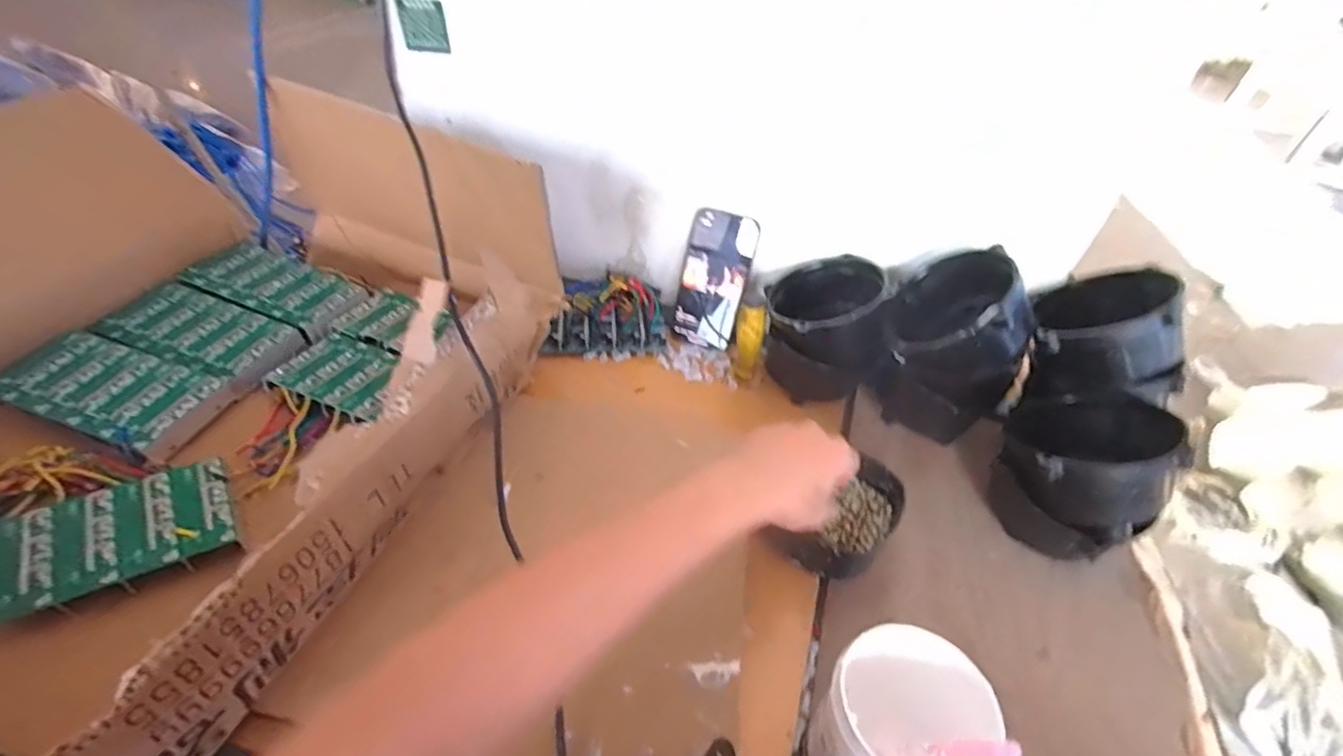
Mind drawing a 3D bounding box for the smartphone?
[{"bbox_3d":[0.051,-0.118,0.725,0.083,0.158,0.012,22,21,19],"label":"smartphone"}]

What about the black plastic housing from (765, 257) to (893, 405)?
[{"bbox_3d":[0.165,-0.050,0.674,0.117,0.137,0.113,7,41,0],"label":"black plastic housing"}]

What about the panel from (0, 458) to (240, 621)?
[{"bbox_3d":[-0.376,0.105,0.406,0.131,0.015,0.076,-21,48,-29],"label":"panel"}]

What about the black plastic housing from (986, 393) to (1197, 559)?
[{"bbox_3d":[0.365,0.088,0.550,0.118,0.142,0.126,28,45,22],"label":"black plastic housing"}]

